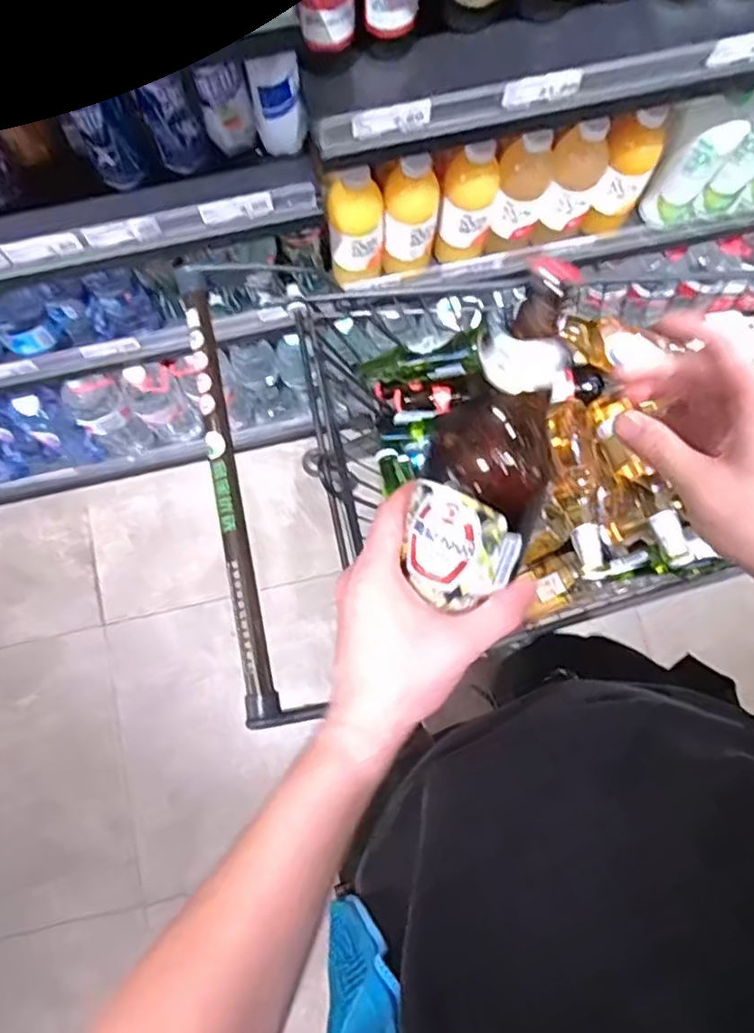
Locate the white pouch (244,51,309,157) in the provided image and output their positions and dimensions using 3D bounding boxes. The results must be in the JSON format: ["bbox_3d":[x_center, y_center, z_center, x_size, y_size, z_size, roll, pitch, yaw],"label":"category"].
[{"bbox_3d":[-0.119,-0.494,0.821,0.060,0.113,0.035,-4,78,0],"label":"white pouch"}]

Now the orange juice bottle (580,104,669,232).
[{"bbox_3d":[0.366,-0.506,1.021,0.067,0.209,0.088,35,81,7],"label":"orange juice bottle"}]

